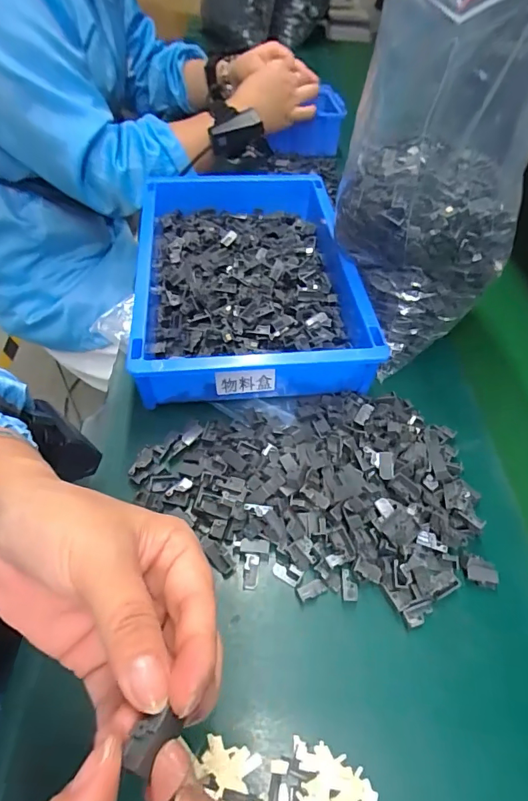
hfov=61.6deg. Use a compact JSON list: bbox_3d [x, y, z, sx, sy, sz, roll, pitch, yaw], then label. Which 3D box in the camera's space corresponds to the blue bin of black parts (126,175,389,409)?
[{"bbox_3d":[-0.018,-0.129,0.460,0.204,0.065,0.303,-2,52,-7],"label":"blue bin of black parts"}]

